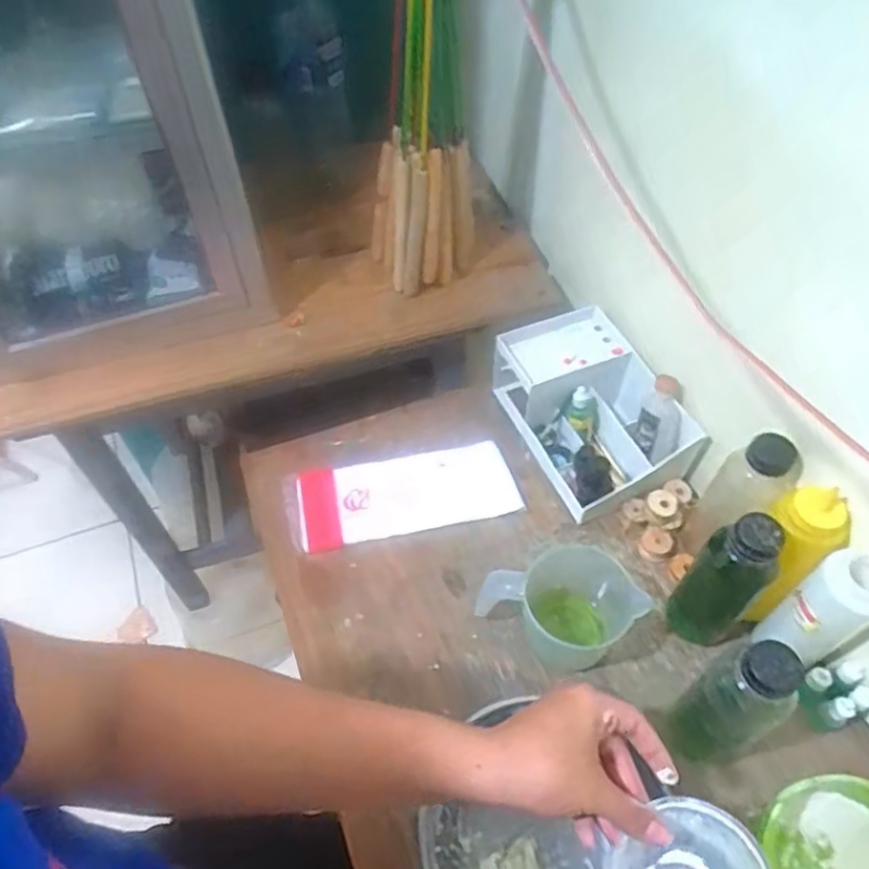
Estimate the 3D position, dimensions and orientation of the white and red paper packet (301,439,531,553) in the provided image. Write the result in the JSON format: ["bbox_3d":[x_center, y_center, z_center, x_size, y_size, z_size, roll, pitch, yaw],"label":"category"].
[{"bbox_3d":[-0.032,0.068,0.813,0.251,0.015,0.101,-9,54,-7],"label":"white and red paper packet"}]

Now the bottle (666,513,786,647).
[{"bbox_3d":[0.269,0.141,0.641,0.047,0.185,0.062,-29,58,-20],"label":"bottle"}]

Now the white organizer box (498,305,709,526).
[{"bbox_3d":[0.189,-0.036,0.828,0.162,0.095,0.239,-22,56,-15],"label":"white organizer box"}]

